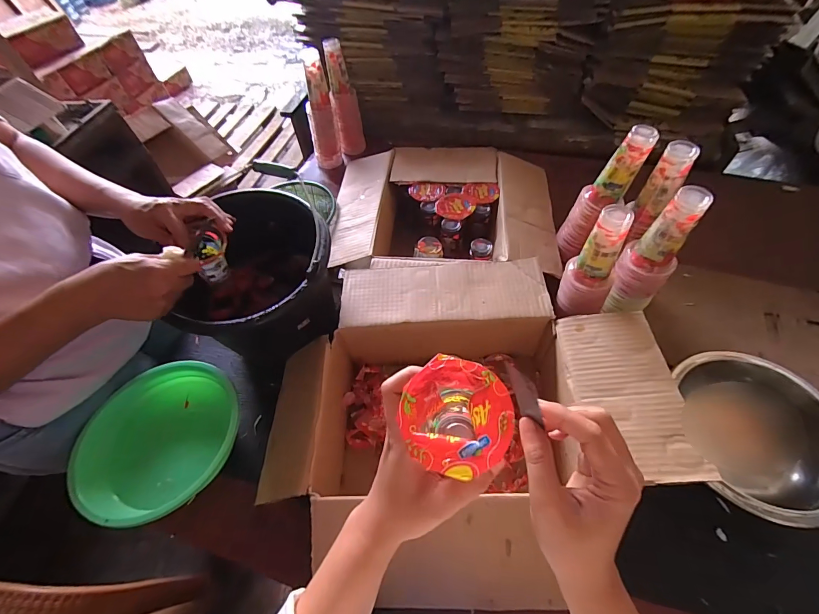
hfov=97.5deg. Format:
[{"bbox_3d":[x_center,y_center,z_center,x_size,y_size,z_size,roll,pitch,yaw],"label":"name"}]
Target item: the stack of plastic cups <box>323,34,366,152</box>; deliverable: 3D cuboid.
[{"bbox_3d":[-0.167,-0.533,0.945,0.058,0.265,0.064,5,57,7],"label":"stack of plastic cups"}]

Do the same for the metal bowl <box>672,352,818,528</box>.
[{"bbox_3d":[0.481,0.178,0.500,0.189,0.082,0.202,-2,57,3],"label":"metal bowl"}]

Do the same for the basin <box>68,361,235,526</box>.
[{"bbox_3d":[-0.364,0.218,0.566,0.219,0.133,0.207,-2,57,3],"label":"basin"}]

